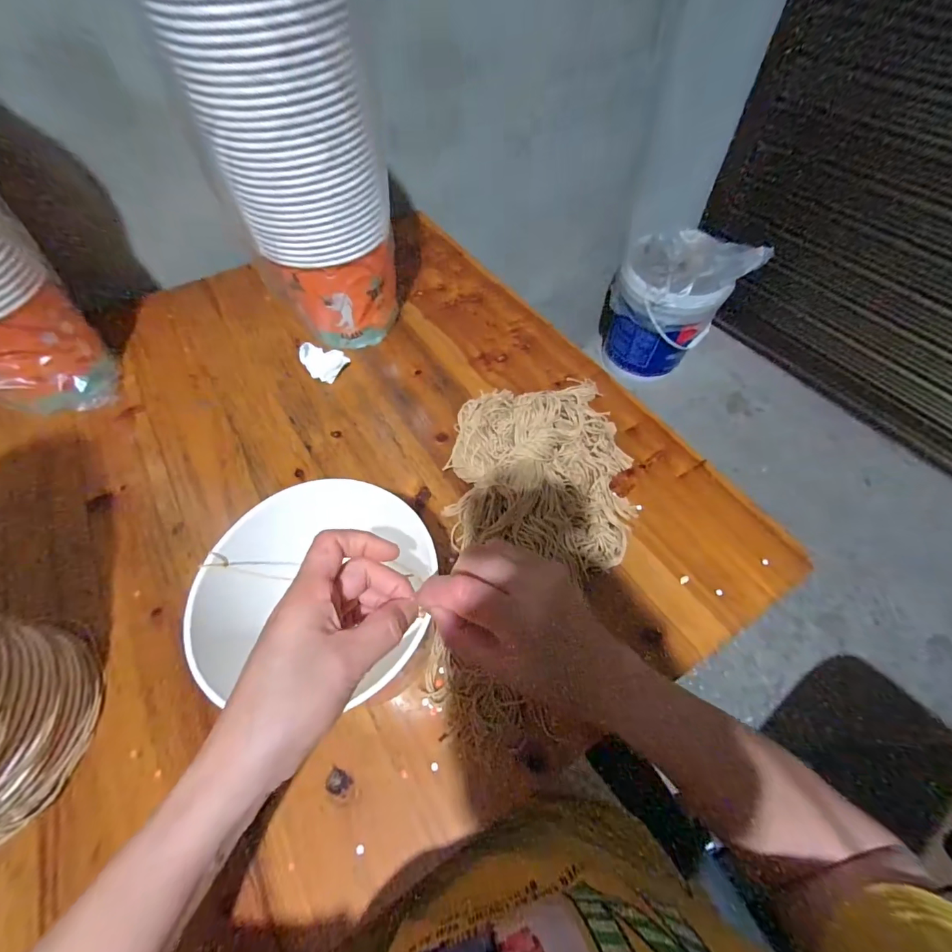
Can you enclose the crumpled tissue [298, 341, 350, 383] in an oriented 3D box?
[{"bbox_3d":[-0.216,-0.159,0.582,0.069,0.022,0.044,24,62,16],"label":"crumpled tissue"}]

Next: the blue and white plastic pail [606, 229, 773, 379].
[{"bbox_3d":[0.591,-0.521,1.309,0.287,0.387,0.243,-13,58,-6],"label":"blue and white plastic pail"}]

